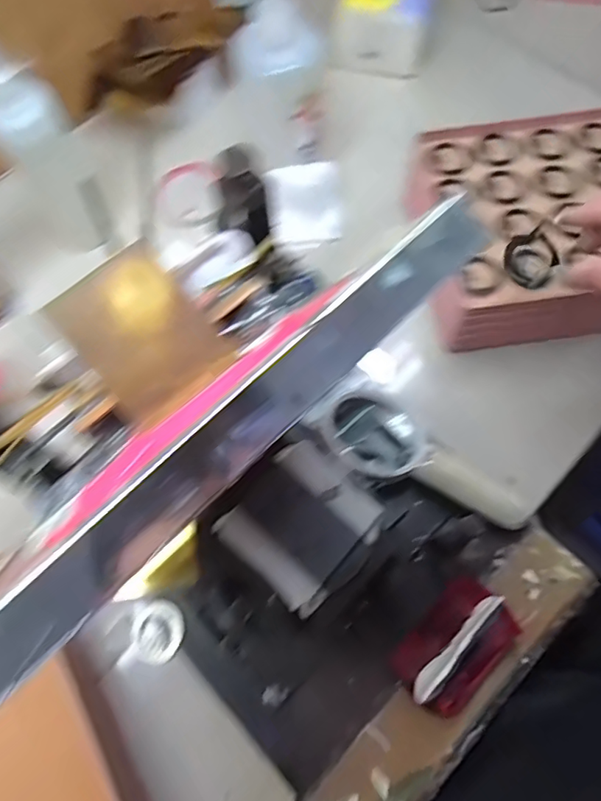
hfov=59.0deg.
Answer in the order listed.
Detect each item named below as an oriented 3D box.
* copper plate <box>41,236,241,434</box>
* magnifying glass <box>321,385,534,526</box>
[{"bbox_3d":[-0.084,-0.035,0.287,0.066,0.005,0.082,-42,103,-20],"label":"copper plate"},{"bbox_3d":[0.090,0.049,0.398,0.160,0.021,0.078,36,47,17],"label":"magnifying glass"}]

